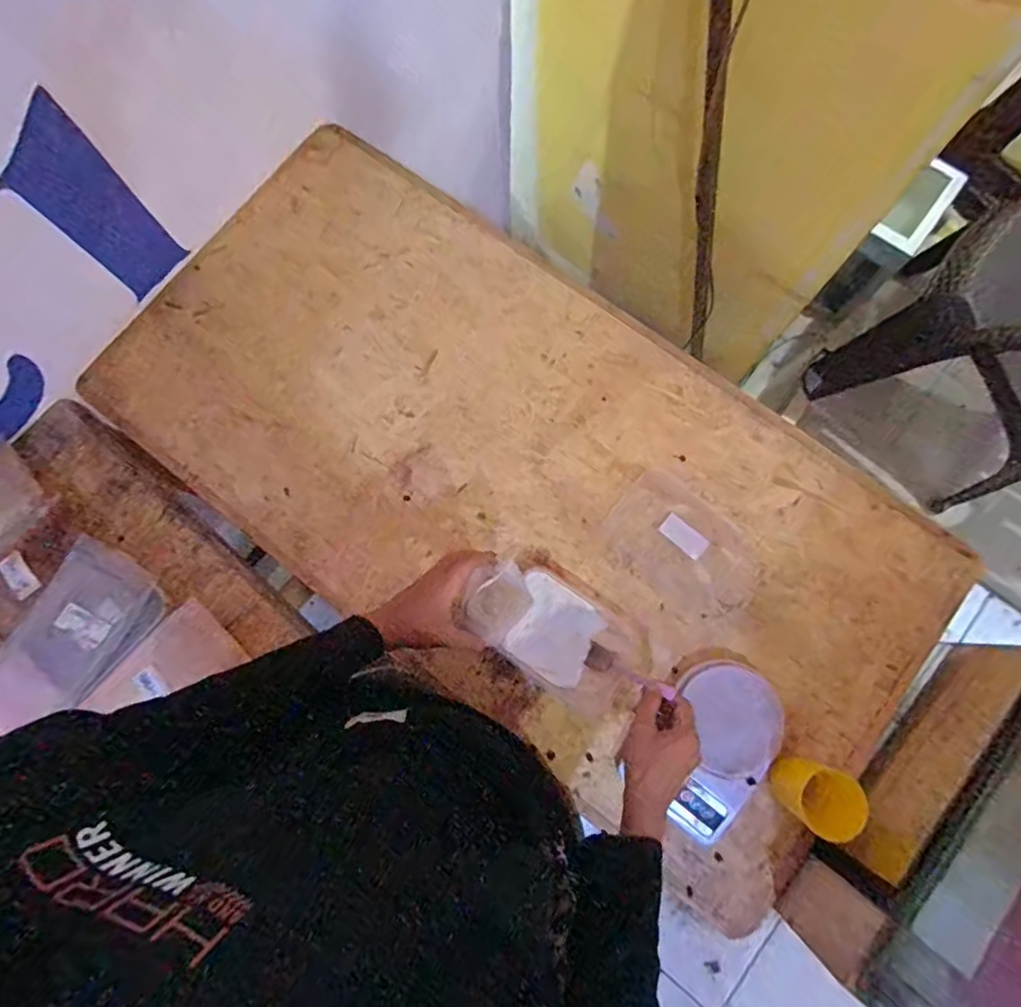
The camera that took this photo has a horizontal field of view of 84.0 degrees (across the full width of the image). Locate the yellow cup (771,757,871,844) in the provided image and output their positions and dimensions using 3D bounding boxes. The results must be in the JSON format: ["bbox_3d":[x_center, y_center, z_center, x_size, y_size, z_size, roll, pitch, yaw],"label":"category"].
[{"bbox_3d":[0.350,0.334,0.647,0.061,0.088,0.071,26,80,7],"label":"yellow cup"}]

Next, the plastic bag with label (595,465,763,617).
[{"bbox_3d":[0.232,0.059,0.760,0.203,0.013,0.133,38,79,10],"label":"plastic bag with label"}]

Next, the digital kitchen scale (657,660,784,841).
[{"bbox_3d":[0.247,0.291,0.687,0.131,0.036,0.198,35,79,9],"label":"digital kitchen scale"}]

